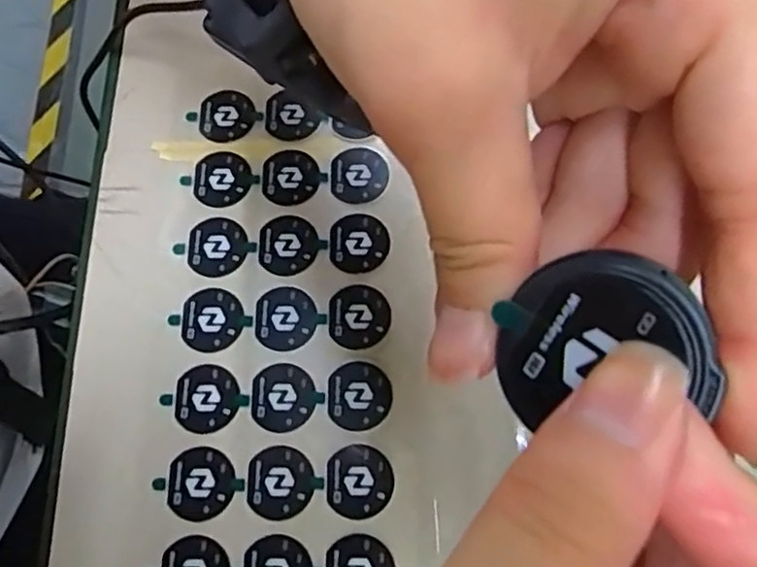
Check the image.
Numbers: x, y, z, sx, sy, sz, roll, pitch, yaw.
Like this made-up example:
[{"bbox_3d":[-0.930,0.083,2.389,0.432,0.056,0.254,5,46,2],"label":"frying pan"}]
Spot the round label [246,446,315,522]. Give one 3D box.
[{"bbox_3d":[-0.034,0.068,0.223,0.023,0.004,0.024,-1,72,2],"label":"round label"}]

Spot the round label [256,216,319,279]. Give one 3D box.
[{"bbox_3d":[-0.035,-0.015,0.250,0.023,0.004,0.024,-1,72,2],"label":"round label"}]

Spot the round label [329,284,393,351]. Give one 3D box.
[{"bbox_3d":[-0.007,0.012,0.240,0.023,0.004,0.023,-1,72,2],"label":"round label"}]

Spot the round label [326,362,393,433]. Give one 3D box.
[{"bbox_3d":[-0.007,0.040,0.232,0.022,0.004,0.024,-2,72,6],"label":"round label"}]

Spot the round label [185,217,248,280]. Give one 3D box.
[{"bbox_3d":[-0.062,-0.014,0.251,0.023,0.004,0.024,-1,72,2],"label":"round label"}]

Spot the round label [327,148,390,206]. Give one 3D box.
[{"bbox_3d":[-0.008,-0.043,0.261,0.023,0.004,0.023,-1,78,3],"label":"round label"}]

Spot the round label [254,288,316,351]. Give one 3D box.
[{"bbox_3d":[-0.034,0.013,0.243,0.022,0.004,0.024,0,72,0],"label":"round label"}]

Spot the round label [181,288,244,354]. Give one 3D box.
[{"bbox_3d":[-0.062,0.013,0.242,0.022,0.004,0.024,-1,72,2],"label":"round label"}]

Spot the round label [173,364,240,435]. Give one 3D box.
[{"bbox_3d":[-0.062,0.041,0.233,0.023,0.004,0.024,-1,72,2],"label":"round label"}]

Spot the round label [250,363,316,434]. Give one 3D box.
[{"bbox_3d":[-0.034,0.041,0.234,0.023,0.004,0.024,0,72,0],"label":"round label"}]

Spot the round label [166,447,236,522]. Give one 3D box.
[{"bbox_3d":[-0.061,0.069,0.225,0.023,0.004,0.023,1,73,-1],"label":"round label"}]

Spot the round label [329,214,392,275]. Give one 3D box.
[{"bbox_3d":[-0.008,-0.016,0.250,0.023,0.004,0.024,-1,72,2],"label":"round label"}]

